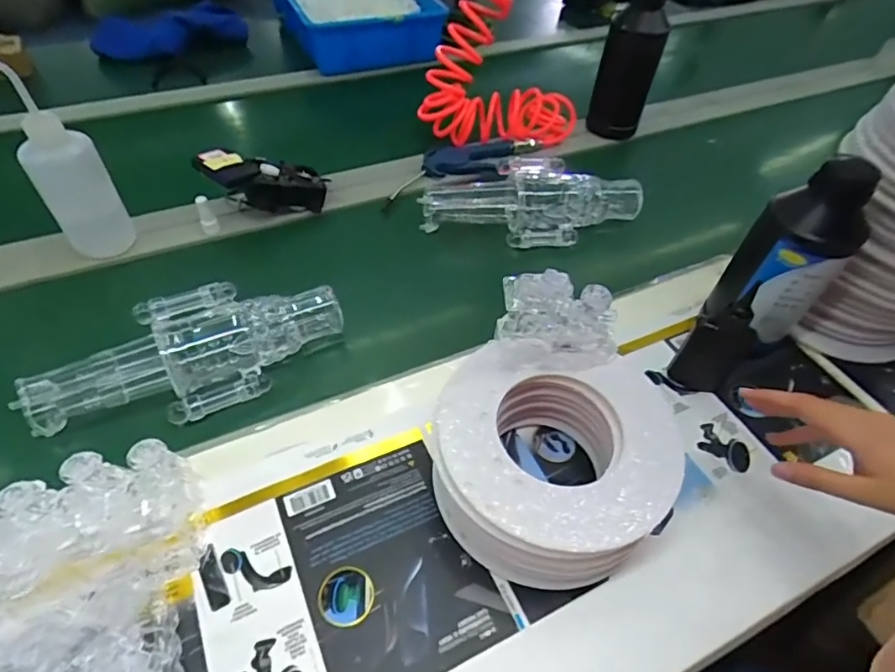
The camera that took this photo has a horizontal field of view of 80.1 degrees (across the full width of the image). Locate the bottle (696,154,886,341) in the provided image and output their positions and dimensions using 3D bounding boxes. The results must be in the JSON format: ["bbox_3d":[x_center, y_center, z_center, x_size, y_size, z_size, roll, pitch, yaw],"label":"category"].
[{"bbox_3d":[0.333,-0.074,0.519,0.078,0.186,0.068,4,50,-1],"label":"bottle"}]

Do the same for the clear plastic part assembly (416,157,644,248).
[{"bbox_3d":[0.113,-0.182,0.711,0.295,0.057,0.118,2,50,-2],"label":"clear plastic part assembly"}]

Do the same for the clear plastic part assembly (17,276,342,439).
[{"bbox_3d":[-0.252,0.016,0.535,0.295,0.056,0.118,-25,56,-23],"label":"clear plastic part assembly"}]

